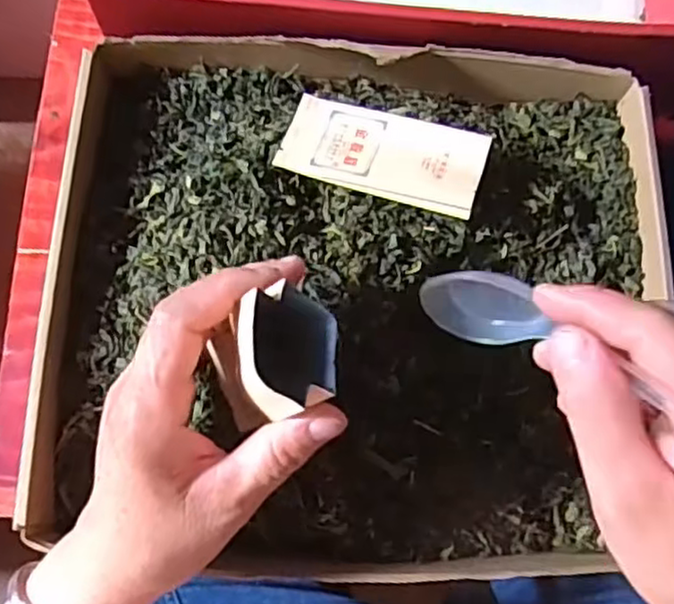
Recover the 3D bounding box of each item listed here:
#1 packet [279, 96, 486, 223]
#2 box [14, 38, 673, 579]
[{"bbox_3d":[0.026,-0.083,0.386,0.109,0.006,0.056,15,64,10],"label":"packet"},{"bbox_3d":[0.015,-0.006,0.393,0.321,0.072,0.290,3,75,0],"label":"box"}]

